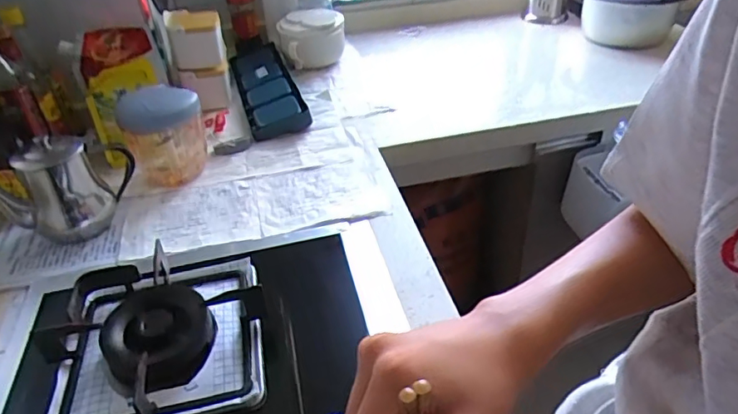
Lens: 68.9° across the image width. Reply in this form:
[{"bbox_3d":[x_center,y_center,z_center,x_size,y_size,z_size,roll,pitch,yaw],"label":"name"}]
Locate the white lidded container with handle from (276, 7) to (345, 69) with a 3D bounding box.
[{"bbox_3d":[-0.125,-0.367,1.171,0.141,0.098,0.105,-32,46,-32],"label":"white lidded container with handle"}]

